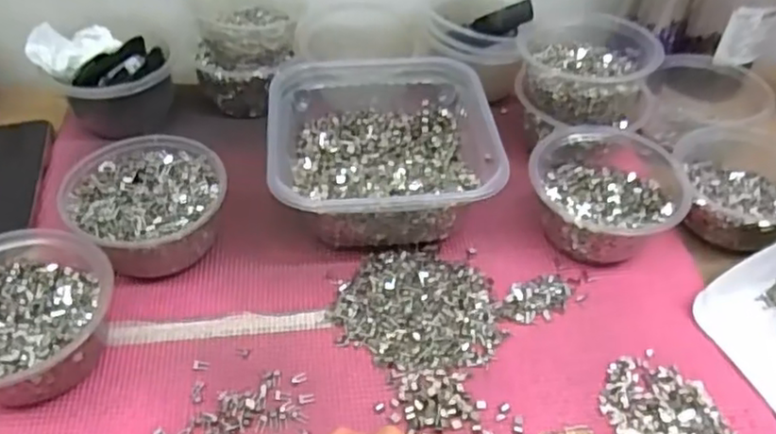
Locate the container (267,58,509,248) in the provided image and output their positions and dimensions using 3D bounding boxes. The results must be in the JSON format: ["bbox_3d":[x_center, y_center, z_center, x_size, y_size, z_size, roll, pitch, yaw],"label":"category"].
[{"bbox_3d":[-0.006,-0.055,0.532,0.167,0.068,0.163,-3,45,-5],"label":"container"}]

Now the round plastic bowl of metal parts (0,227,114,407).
[{"bbox_3d":[-0.233,0.066,0.419,0.110,0.066,0.102,1,45,-1],"label":"round plastic bowl of metal parts"}]

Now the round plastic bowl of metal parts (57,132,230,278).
[{"bbox_3d":[-0.178,-0.008,0.497,0.108,0.060,0.114,1,45,-1],"label":"round plastic bowl of metal parts"}]

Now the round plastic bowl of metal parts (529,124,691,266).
[{"bbox_3d":[0.169,-0.024,0.523,0.112,0.062,0.126,13,46,10],"label":"round plastic bowl of metal parts"}]

